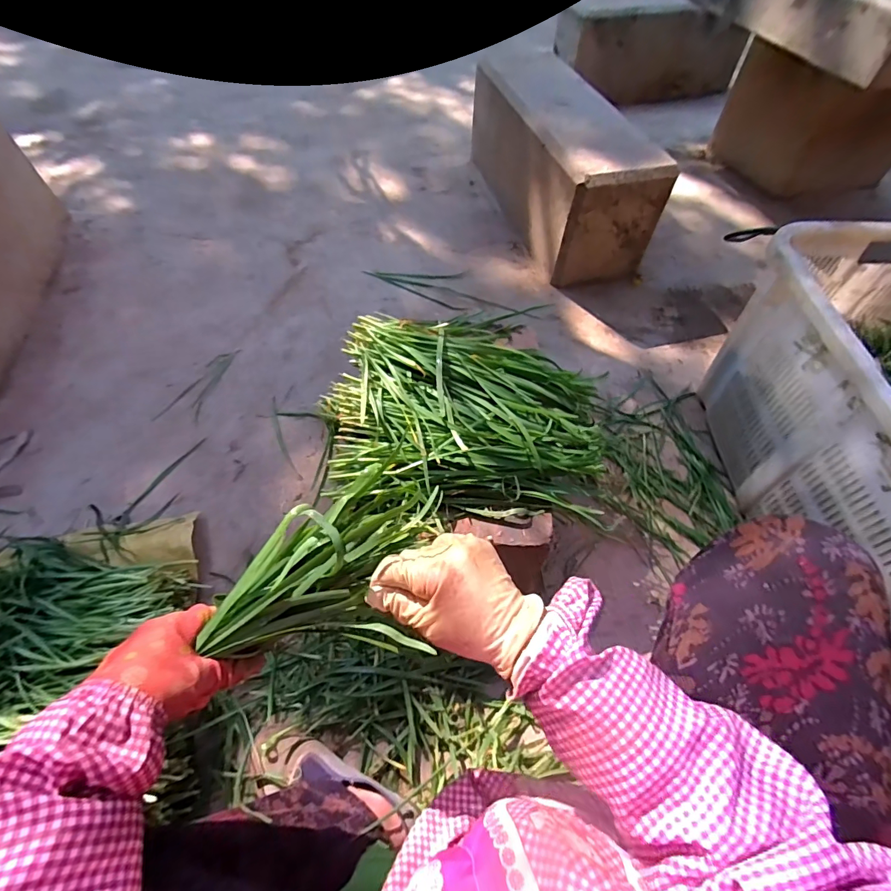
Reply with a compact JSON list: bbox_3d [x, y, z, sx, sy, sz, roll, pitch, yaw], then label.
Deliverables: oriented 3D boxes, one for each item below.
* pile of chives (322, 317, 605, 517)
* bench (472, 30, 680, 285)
[{"bbox_3d":[0.042,-0.075,0.645,0.379,0.080,0.356,8,58,5],"label":"pile of chives"},{"bbox_3d":[0.304,-0.785,1.211,0.249,0.281,0.693,-13,58,-8],"label":"bench"}]

